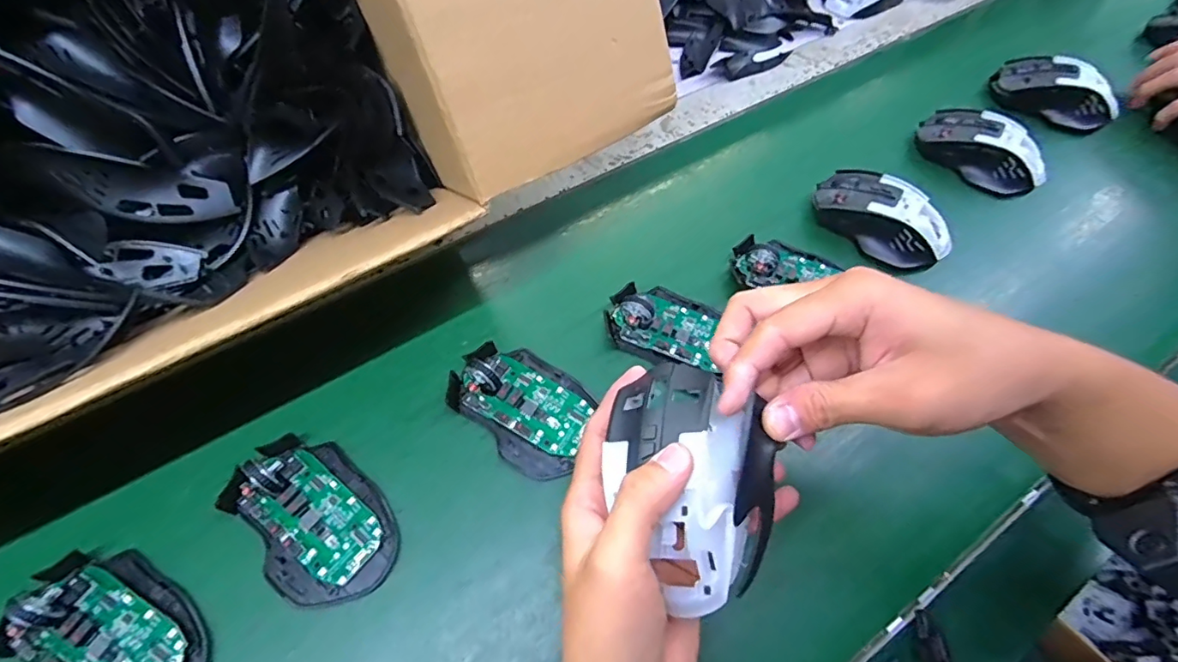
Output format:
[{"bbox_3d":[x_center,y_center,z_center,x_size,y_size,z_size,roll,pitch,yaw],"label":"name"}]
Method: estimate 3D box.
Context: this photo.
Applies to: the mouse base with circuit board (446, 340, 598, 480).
[{"bbox_3d":[-0.045,0.047,0.361,0.102,0.032,0.071,35,66,16],"label":"mouse base with circuit board"}]

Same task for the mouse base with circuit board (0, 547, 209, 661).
[{"bbox_3d":[-0.270,0.171,0.285,0.113,0.026,0.074,29,64,13],"label":"mouse base with circuit board"}]

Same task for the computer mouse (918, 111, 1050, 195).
[{"bbox_3d":[0.376,-0.176,0.496,0.116,0.035,0.061,37,66,17],"label":"computer mouse"}]

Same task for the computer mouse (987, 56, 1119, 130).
[{"bbox_3d":[0.486,-0.246,0.539,0.121,0.038,0.056,34,65,16],"label":"computer mouse"}]

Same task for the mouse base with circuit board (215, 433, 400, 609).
[{"bbox_3d":[-0.173,0.112,0.319,0.072,0.033,0.114,-39,69,-21],"label":"mouse base with circuit board"}]

